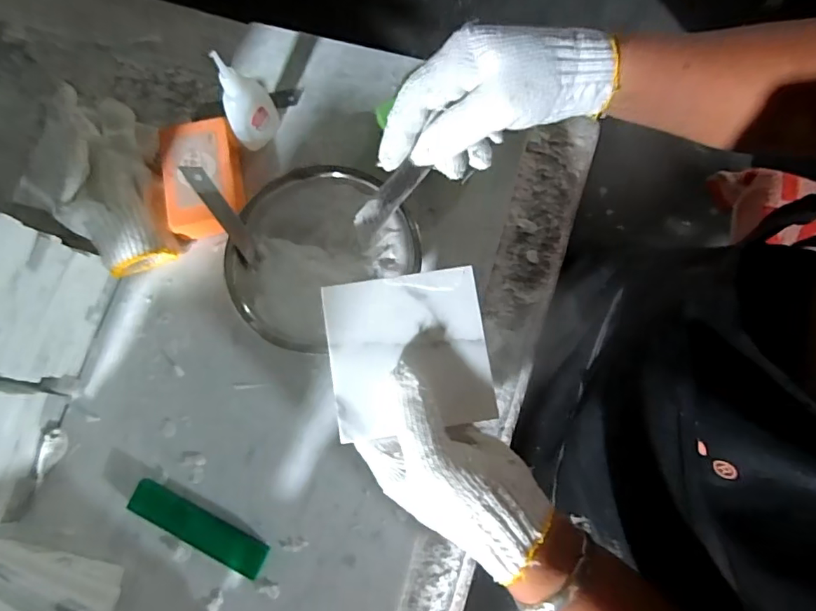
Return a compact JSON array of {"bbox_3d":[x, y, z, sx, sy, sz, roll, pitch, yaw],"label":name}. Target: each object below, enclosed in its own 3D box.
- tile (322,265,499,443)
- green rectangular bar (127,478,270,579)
[{"bbox_3d":[0.000,0.029,0.320,0.099,0.011,0.097,-9,75,-1],"label":"tile"},{"bbox_3d":[-0.160,0.168,0.379,0.113,0.006,0.024,25,77,7],"label":"green rectangular bar"}]

